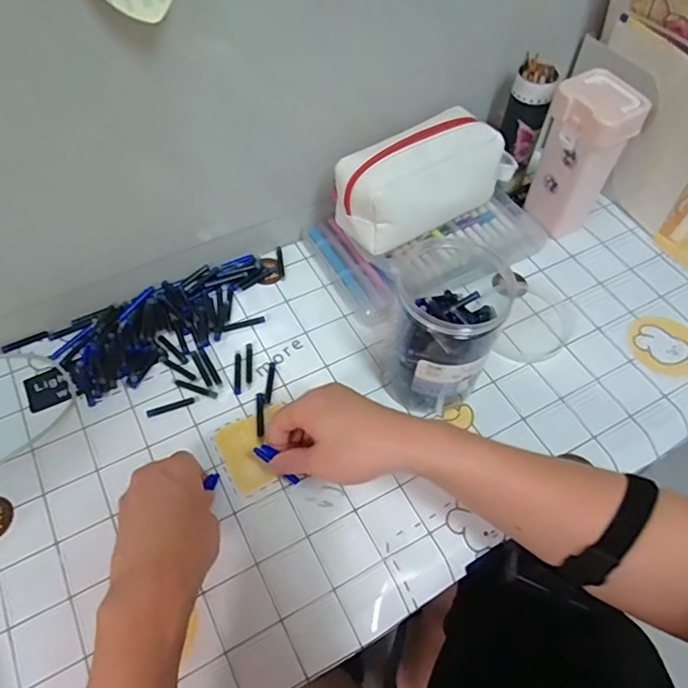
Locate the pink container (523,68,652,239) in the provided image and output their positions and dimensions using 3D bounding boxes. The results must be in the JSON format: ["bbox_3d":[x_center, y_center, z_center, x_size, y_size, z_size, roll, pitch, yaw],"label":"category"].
[{"bbox_3d":[0.268,-0.209,0.630,0.066,0.177,0.082,-26,62,-18],"label":"pink container"}]

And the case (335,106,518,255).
[{"bbox_3d":[0.098,-0.186,0.588,0.219,0.084,0.087,-27,62,-18],"label":"case"}]

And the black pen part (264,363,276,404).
[{"bbox_3d":[-0.076,0.039,0.559,0.007,0.006,0.050,4,57,0],"label":"black pen part"}]

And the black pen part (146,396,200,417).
[{"bbox_3d":[-0.170,0.062,0.539,0.050,0.004,0.008,-19,60,-14],"label":"black pen part"}]

